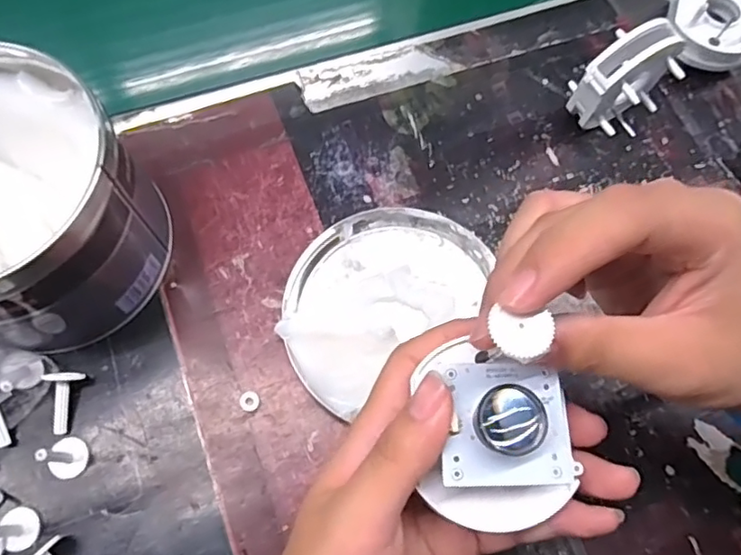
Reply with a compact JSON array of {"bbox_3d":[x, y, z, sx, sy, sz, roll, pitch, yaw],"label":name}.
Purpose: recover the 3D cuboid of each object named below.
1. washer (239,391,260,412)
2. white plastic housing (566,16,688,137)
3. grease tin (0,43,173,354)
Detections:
[{"bbox_3d":[-0.066,0.068,0.320,0.011,0.004,0.011,0,70,-1],"label":"washer"},{"bbox_3d":[0.155,-0.116,0.362,0.056,0.065,0.041,-39,76,-14],"label":"white plastic housing"},{"bbox_3d":[-0.186,-0.035,0.305,0.125,0.097,0.128,0,70,-1],"label":"grease tin"}]

